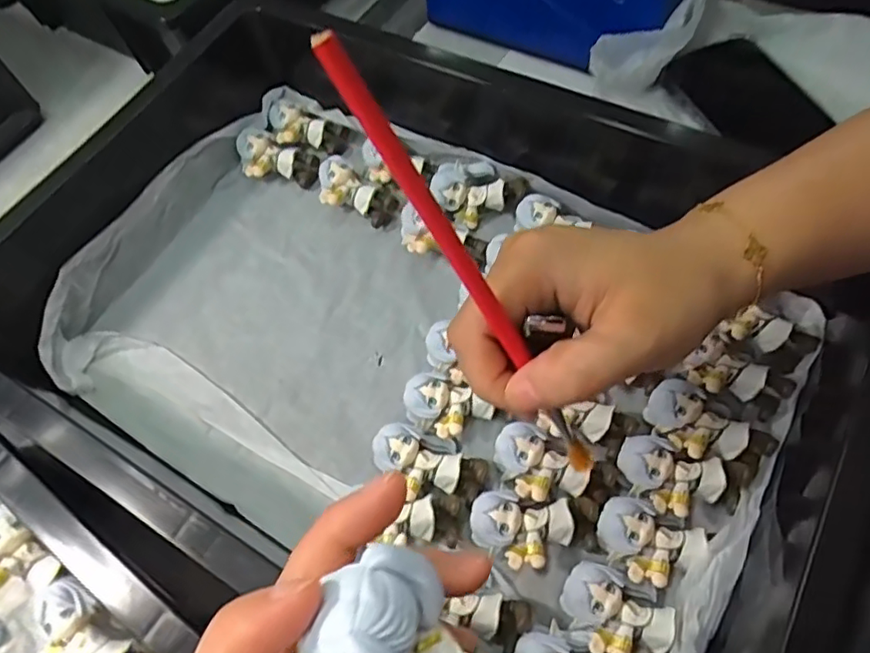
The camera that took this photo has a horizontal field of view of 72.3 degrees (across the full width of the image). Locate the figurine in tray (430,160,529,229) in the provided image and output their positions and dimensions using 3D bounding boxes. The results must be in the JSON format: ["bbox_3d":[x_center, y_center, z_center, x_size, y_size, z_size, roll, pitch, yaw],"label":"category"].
[{"bbox_3d":[0.029,-0.092,0.407,0.061,0.027,0.036,20,65,15],"label":"figurine in tray"}]

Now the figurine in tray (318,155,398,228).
[{"bbox_3d":[-0.057,-0.094,0.418,0.059,0.023,0.030,32,61,2],"label":"figurine in tray"}]

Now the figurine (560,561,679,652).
[{"bbox_3d":[0.084,0.135,0.278,0.050,0.024,0.037,13,63,12],"label":"figurine"}]

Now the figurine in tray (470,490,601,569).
[{"bbox_3d":[0.050,0.102,0.298,0.063,0.022,0.033,3,62,7],"label":"figurine in tray"}]

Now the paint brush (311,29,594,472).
[{"bbox_3d":[0.014,-0.010,0.183,0.006,0.167,0.006,3,46,49],"label":"paint brush"}]

